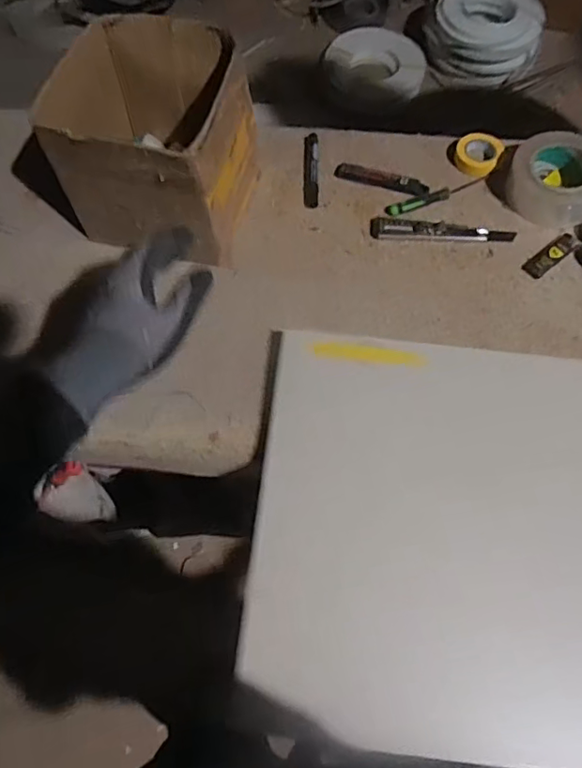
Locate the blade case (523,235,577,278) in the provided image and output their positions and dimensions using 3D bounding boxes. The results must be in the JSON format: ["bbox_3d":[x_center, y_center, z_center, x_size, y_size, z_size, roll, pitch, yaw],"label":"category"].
[{"bbox_3d":[0.334,-0.166,0.700,0.084,0.007,0.026,-37,72,-16],"label":"blade case"}]

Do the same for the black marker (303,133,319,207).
[{"bbox_3d":[0.028,-0.301,0.762,0.020,0.015,0.136,1,67,-1],"label":"black marker"}]

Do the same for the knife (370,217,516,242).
[{"bbox_3d":[0.199,-0.202,0.715,0.185,0.010,0.032,4,67,1],"label":"knife"}]

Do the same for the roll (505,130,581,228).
[{"bbox_3d":[0.355,-0.276,0.726,0.124,0.058,0.124,0,67,-1],"label":"roll"}]

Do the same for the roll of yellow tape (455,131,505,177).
[{"bbox_3d":[0.264,-0.326,0.765,0.060,0.022,0.074,24,68,9],"label":"roll of yellow tape"}]

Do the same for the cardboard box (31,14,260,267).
[{"bbox_3d":[-0.155,-0.296,0.661,0.199,0.179,0.228,10,67,3],"label":"cardboard box"}]

